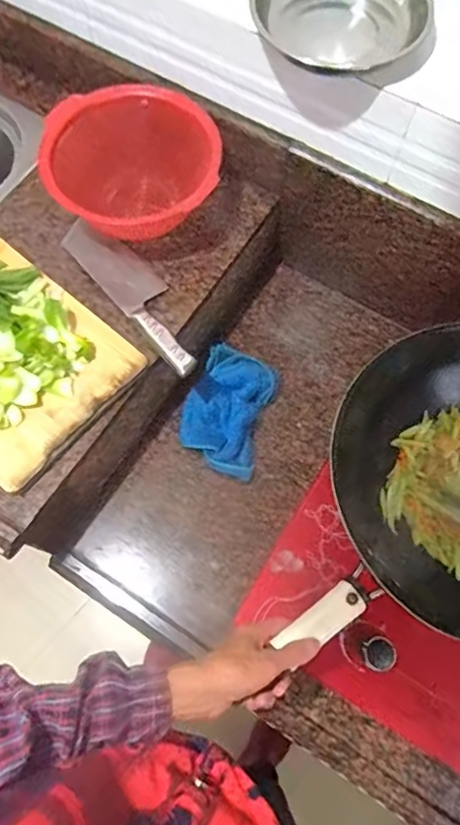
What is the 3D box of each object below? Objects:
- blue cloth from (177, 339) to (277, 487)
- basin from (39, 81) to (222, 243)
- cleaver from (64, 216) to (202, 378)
[{"bbox_3d":[-0.002,-0.009,0.756,0.112,0.043,0.176,17,71,5],"label":"blue cloth"},{"bbox_3d":[-0.121,-0.315,0.692,0.209,0.093,0.189,-2,70,-1],"label":"basin"},{"bbox_3d":[-0.117,-0.155,0.679,0.067,0.023,0.258,-38,75,-13],"label":"cleaver"}]

